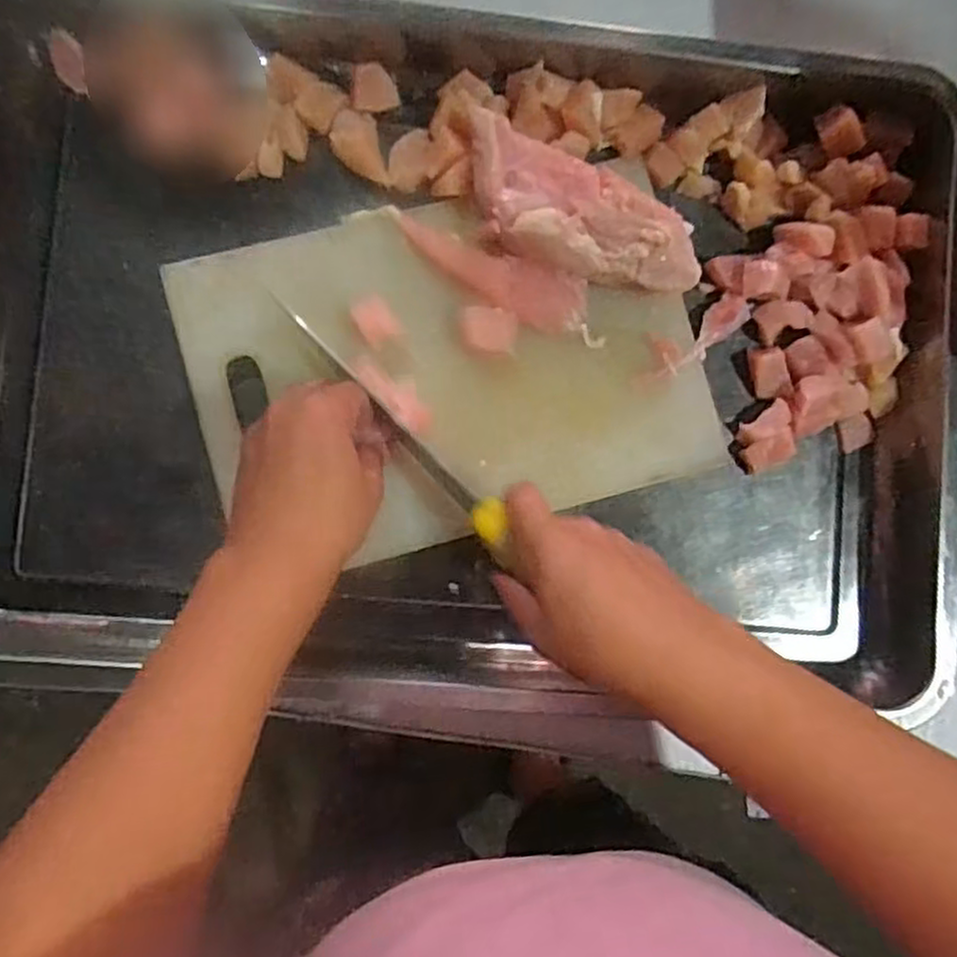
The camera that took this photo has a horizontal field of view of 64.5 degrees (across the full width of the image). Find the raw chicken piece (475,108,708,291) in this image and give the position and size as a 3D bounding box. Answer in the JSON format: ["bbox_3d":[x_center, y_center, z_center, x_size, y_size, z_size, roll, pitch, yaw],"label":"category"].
[{"bbox_3d":[0.057,-0.149,0.431,0.147,0.031,0.060,25,85,-4],"label":"raw chicken piece"}]

